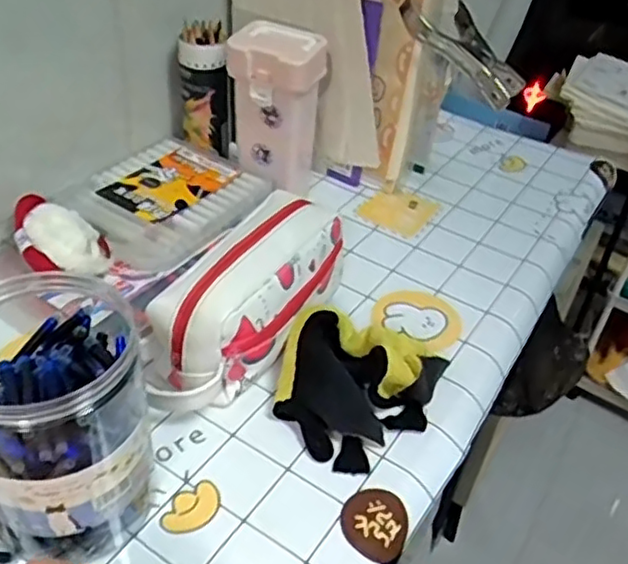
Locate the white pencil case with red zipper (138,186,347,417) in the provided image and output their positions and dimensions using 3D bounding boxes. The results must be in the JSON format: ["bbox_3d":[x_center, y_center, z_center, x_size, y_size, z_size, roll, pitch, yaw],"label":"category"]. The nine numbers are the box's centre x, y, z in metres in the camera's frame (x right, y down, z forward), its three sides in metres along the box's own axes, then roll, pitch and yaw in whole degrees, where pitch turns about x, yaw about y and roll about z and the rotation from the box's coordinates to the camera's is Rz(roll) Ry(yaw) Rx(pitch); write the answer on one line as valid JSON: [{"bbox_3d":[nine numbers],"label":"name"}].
[{"bbox_3d":[-0.052,0.013,0.521,0.082,0.097,0.200,23,42,19],"label":"white pencil case with red zipper"}]

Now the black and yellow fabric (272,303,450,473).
[{"bbox_3d":[0.034,0.076,0.499,0.120,0.044,0.130,12,40,6],"label":"black and yellow fabric"}]

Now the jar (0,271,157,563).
[{"bbox_3d":[-0.147,0.087,0.387,0.098,0.141,0.100,-20,46,-28],"label":"jar"}]

